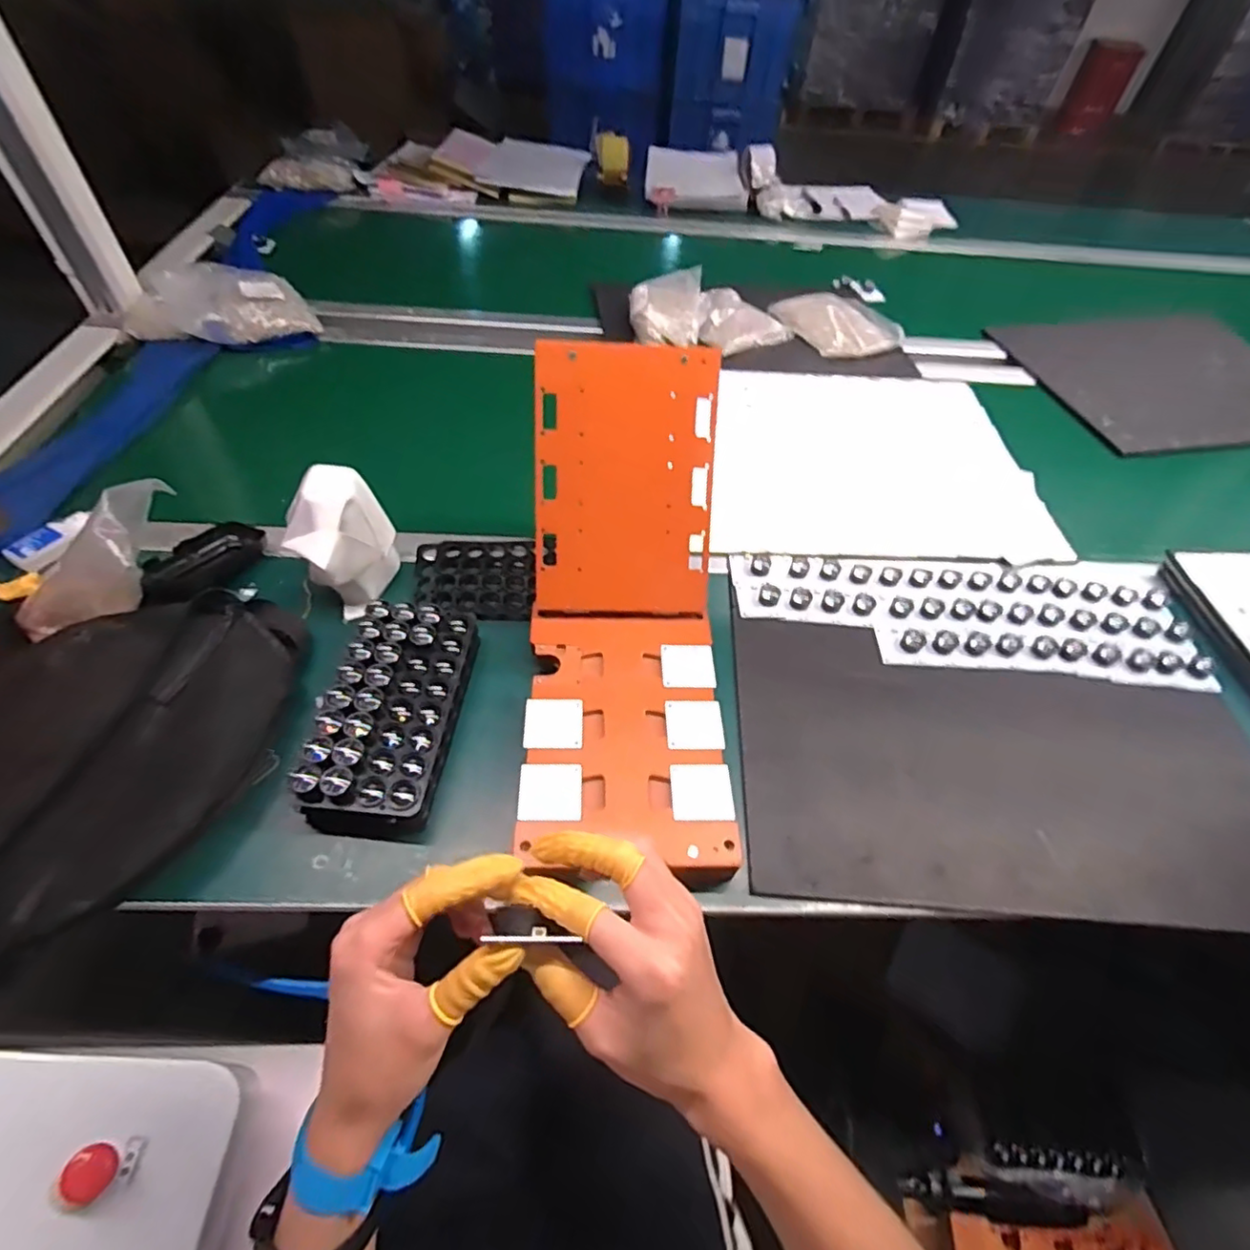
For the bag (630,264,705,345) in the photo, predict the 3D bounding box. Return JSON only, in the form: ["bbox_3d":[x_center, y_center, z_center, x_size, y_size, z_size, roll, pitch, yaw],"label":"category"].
[{"bbox_3d":[0.065,-0.503,0.969,0.117,0.052,0.166,5,51,0],"label":"bag"}]

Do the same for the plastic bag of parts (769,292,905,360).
[{"bbox_3d":[0.352,-0.507,1.029,0.164,0.032,0.196,-20,56,-20],"label":"plastic bag of parts"}]

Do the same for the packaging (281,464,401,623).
[{"bbox_3d":[-0.269,-0.082,0.585,0.062,0.117,0.097,25,54,15],"label":"packaging"}]

